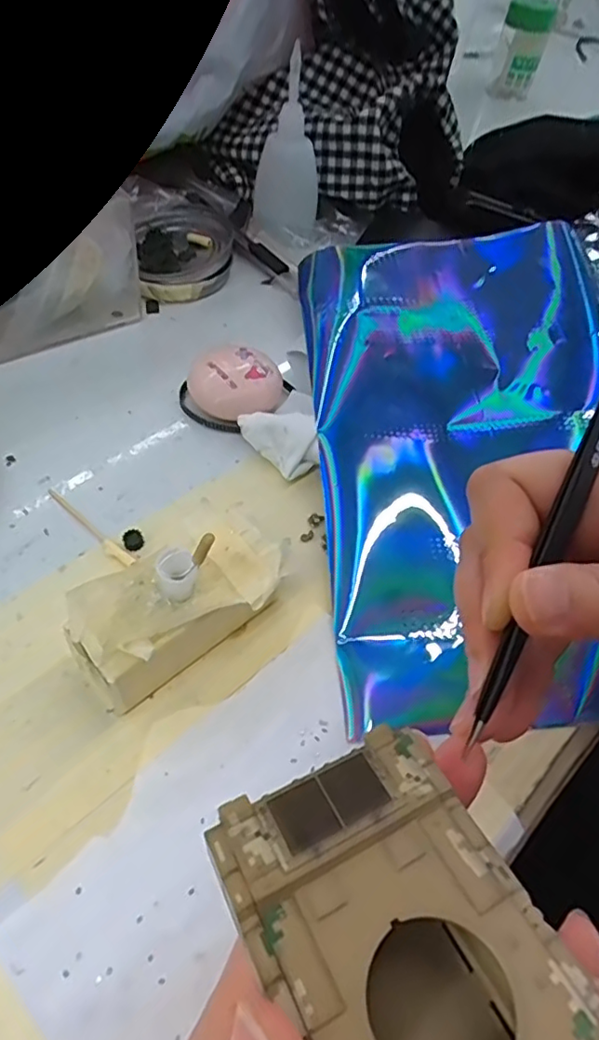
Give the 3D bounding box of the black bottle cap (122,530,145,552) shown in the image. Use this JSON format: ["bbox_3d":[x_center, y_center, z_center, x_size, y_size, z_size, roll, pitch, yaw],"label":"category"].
[{"bbox_3d":[-0.074,0.009,0.263,0.009,0.004,0.008,-24,59,-19],"label":"black bottle cap"}]

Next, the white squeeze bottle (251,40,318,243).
[{"bbox_3d":[-0.007,-0.238,0.384,0.040,0.092,0.032,-15,57,-14],"label":"white squeeze bottle"}]

